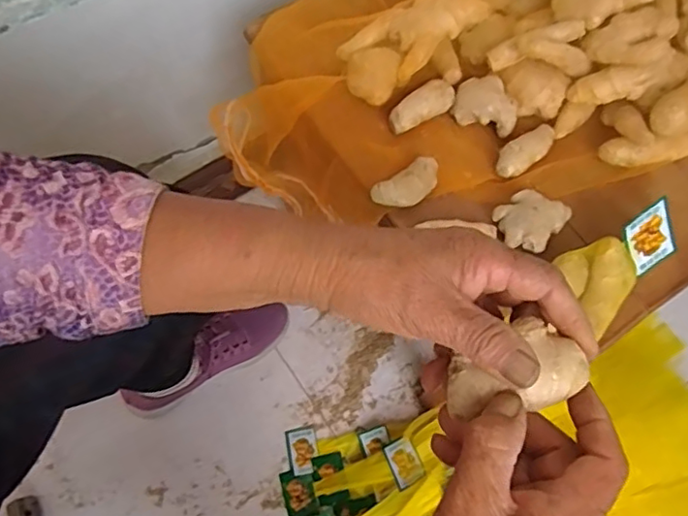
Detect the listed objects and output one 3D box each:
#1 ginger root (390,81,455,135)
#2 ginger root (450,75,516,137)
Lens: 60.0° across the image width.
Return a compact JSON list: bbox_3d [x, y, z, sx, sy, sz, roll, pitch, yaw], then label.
[{"bbox_3d":[0.067,-0.129,0.512,0.060,0.022,0.027,-37,73,-16],"label":"ginger root"},{"bbox_3d":[0.124,-0.133,0.513,0.055,0.024,0.038,22,68,7],"label":"ginger root"}]

